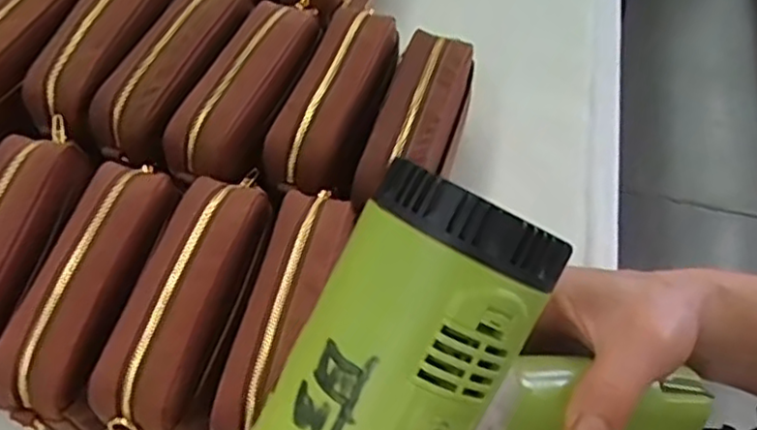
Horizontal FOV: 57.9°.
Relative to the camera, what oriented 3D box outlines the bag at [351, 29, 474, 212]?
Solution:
[{"bbox_3d":[0.033,-0.076,0.562,0.065,0.060,0.166,16,59,7],"label":"bag"}]

